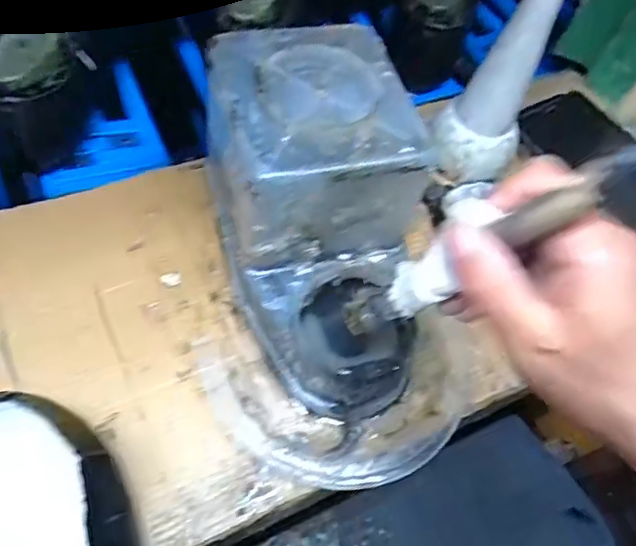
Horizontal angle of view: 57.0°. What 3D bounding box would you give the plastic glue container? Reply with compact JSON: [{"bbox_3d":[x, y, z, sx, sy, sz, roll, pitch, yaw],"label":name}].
[{"bbox_3d":[-0.003,-0.028,0.329,0.111,0.114,0.193,-5,59,-12],"label":"plastic glue container"}]

